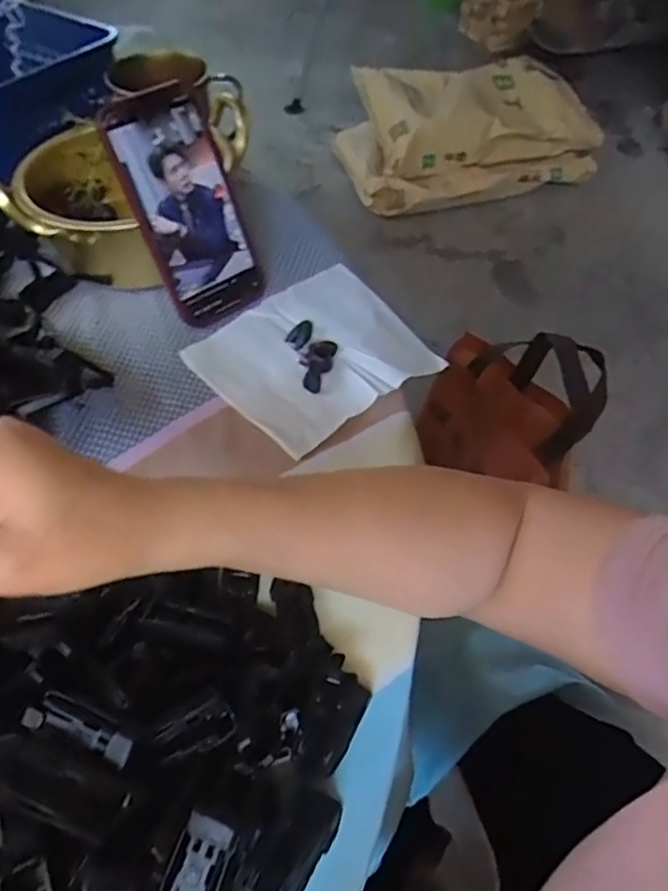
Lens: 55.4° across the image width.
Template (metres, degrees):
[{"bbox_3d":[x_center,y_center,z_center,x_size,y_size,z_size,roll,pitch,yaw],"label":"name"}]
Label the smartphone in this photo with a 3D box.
[{"bbox_3d":[-0.106,-0.172,0.467,0.073,0.158,0.014,-33,31,-23],"label":"smartphone"}]

